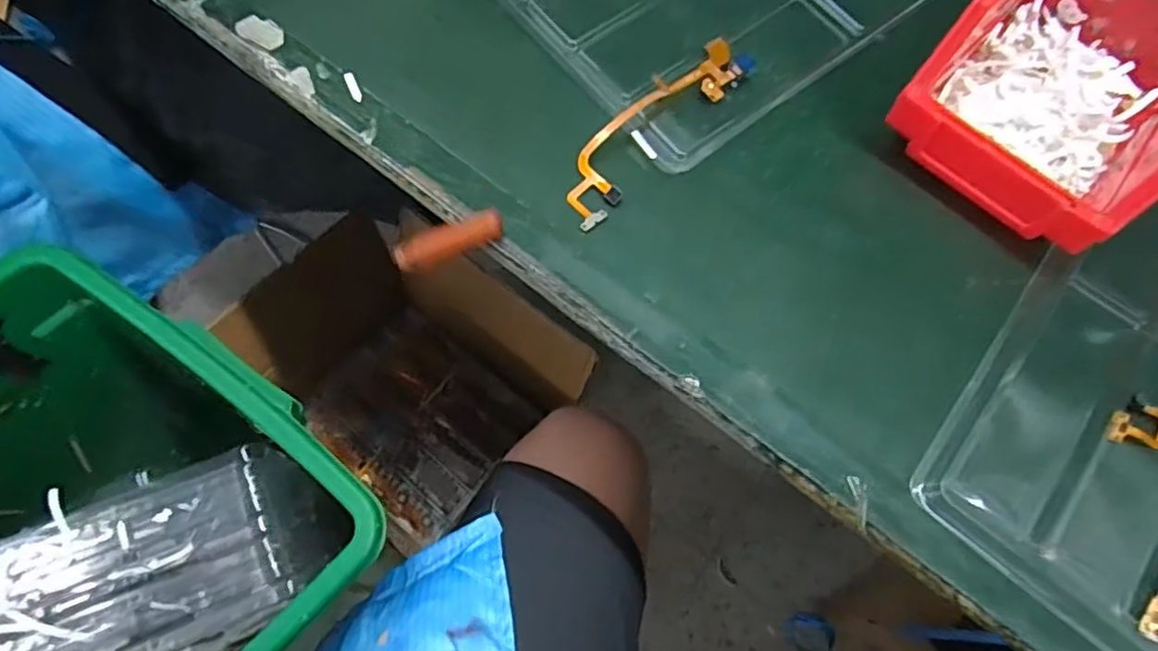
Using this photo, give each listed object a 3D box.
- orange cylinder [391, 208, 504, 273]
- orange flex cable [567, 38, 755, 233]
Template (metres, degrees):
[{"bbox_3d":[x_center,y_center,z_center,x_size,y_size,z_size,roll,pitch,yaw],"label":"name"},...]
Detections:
[{"bbox_3d":[-0.056,-0.037,0.286,0.048,0.013,0.013,-17,70,-12],"label":"orange cylinder"},{"bbox_3d":[0.036,-0.098,0.317,0.031,0.011,0.128,41,70,12],"label":"orange flex cable"}]

